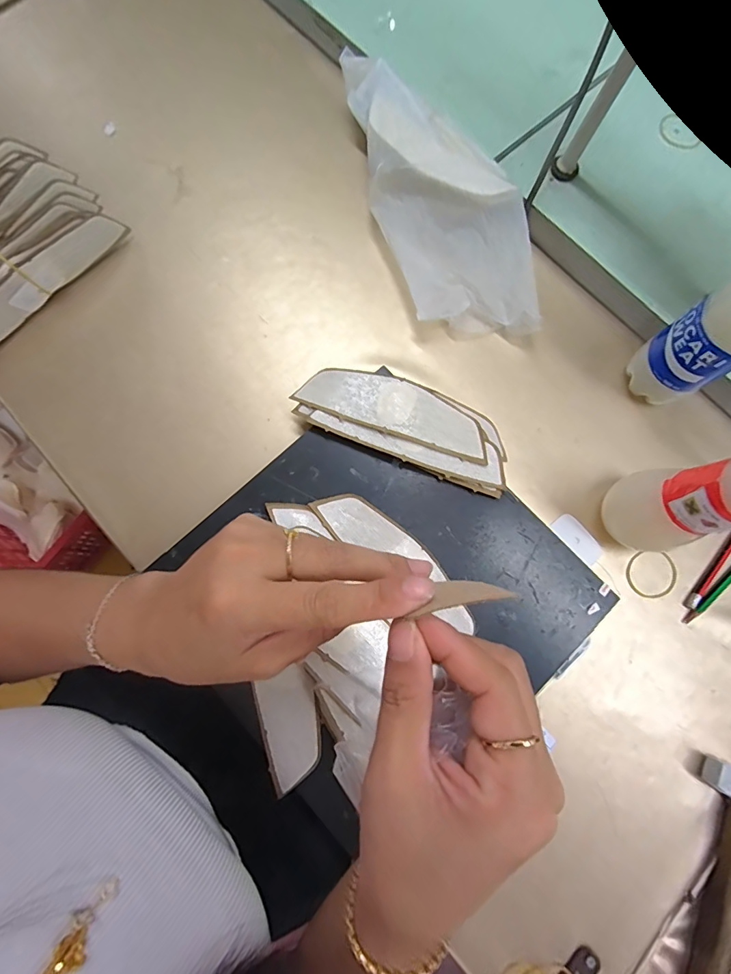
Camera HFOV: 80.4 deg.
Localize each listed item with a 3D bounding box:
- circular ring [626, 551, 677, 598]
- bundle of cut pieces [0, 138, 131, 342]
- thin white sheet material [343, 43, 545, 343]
[{"bbox_3d":[0.270,0.083,0.407,0.046,0.004,0.042,0,79,-1],"label":"circular ring"},{"bbox_3d":[-0.356,-0.233,0.427,0.119,0.063,0.204,38,81,6],"label":"bundle of cut pieces"},{"bbox_3d":[0.072,-0.297,0.450,0.124,0.054,0.317,-20,80,-4],"label":"thin white sheet material"}]

